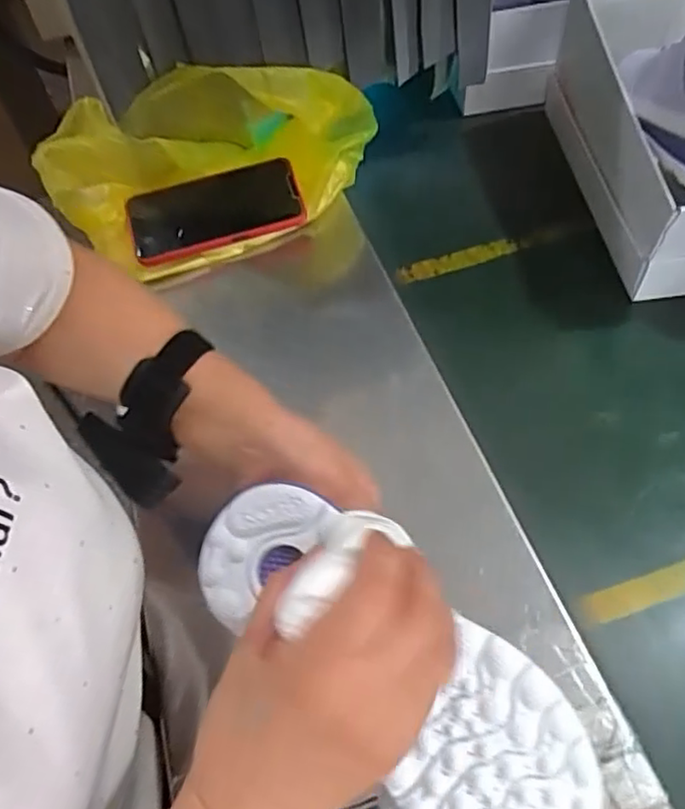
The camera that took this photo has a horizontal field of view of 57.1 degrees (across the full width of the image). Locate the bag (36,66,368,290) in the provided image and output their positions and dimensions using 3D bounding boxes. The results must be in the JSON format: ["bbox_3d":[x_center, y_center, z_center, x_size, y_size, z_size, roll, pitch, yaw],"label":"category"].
[{"bbox_3d":[-0.125,-0.219,0.604,0.310,0.153,0.155,-4,56,1],"label":"bag"}]

